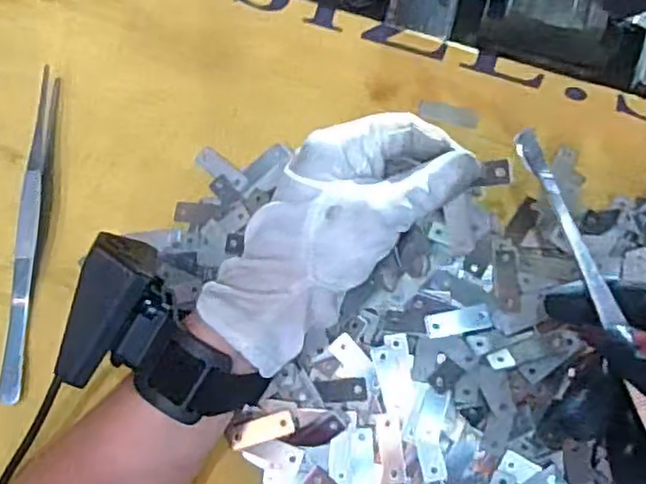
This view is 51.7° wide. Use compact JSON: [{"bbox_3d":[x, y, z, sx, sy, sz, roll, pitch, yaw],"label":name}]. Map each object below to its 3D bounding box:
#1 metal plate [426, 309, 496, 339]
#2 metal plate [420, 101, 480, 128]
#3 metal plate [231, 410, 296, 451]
[{"bbox_3d":[0.072,0.042,0.351,0.035,0.004,0.012,-10,74,0],"label":"metal plate"},{"bbox_3d":[0.076,-0.078,0.403,0.036,0.004,0.012,16,76,7],"label":"metal plate"},{"bbox_3d":[-0.032,0.098,0.346,0.033,0.004,0.013,-16,74,-1],"label":"metal plate"}]

